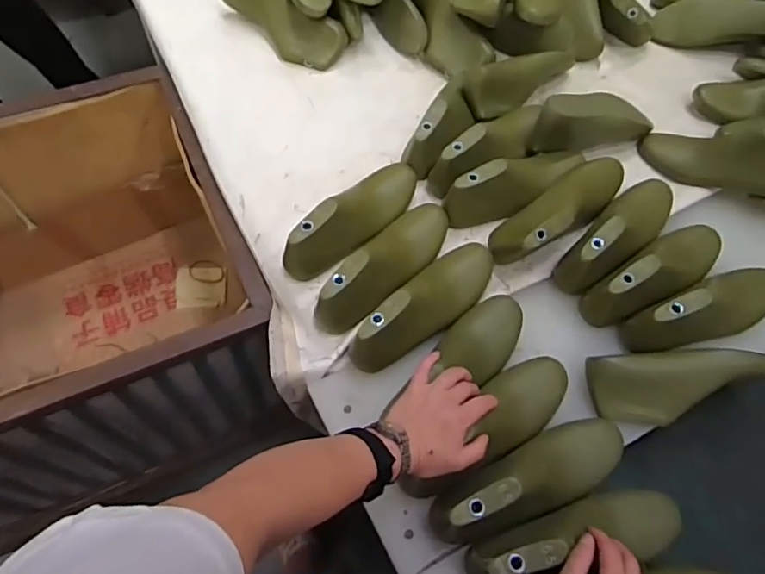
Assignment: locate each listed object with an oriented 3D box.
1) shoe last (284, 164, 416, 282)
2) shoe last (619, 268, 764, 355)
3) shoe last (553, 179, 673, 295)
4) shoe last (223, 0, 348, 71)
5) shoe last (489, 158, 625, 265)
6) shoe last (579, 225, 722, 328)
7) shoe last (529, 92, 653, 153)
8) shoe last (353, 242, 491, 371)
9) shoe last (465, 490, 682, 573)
[{"bbox_3d":[-0.034,-0.097,0.739,0.070,0.088,0.235,38,66,16],"label":"shoe last"},{"bbox_3d":[0.426,0.030,0.713,0.223,0.103,0.078,-7,63,-26],"label":"shoe last"},{"bbox_3d":[0.337,-0.087,0.741,0.239,0.074,0.081,-40,71,-21],"label":"shoe last"},{"bbox_3d":[-0.185,-0.463,0.942,0.236,0.080,0.082,24,63,9],"label":"shoe last"},{"bbox_3d":[0.255,-0.118,0.747,0.239,0.071,0.076,-33,69,-19],"label":"shoe last"},{"bbox_3d":[0.372,-0.027,0.712,0.237,0.075,0.082,-29,68,-17],"label":"shoe last"},{"bbox_3d":[0.327,-0.253,0.807,0.198,0.085,0.050,-13,64,-10],"label":"shoe last"},{"bbox_3d":[0.061,0.019,0.689,0.080,0.091,0.241,42,55,16],"label":"shoe last"},{"bbox_3d":[0.204,0.261,0.550,0.232,0.077,0.066,-8,64,-17],"label":"shoe last"}]

